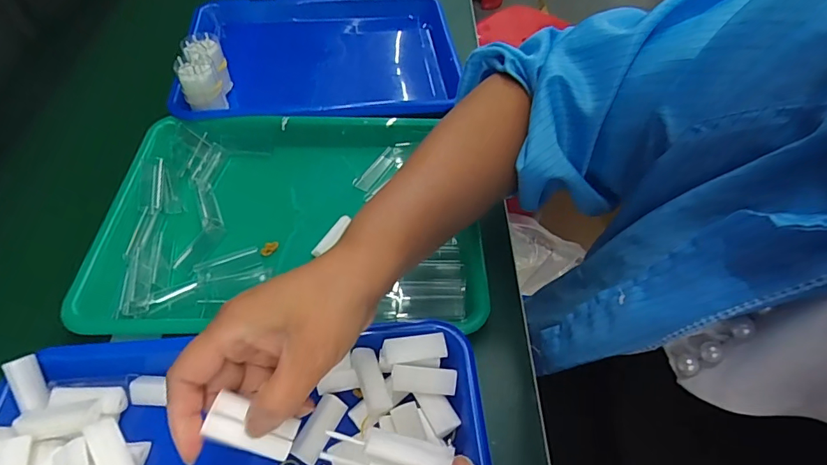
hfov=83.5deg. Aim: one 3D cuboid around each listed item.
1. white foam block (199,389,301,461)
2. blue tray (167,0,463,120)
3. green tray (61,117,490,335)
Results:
[{"bbox_3d":[-0.083,0.101,0.239,0.044,0.006,0.020,27,53,-11],"label":"white foam block"},{"bbox_3d":[-0.111,-0.214,0.604,0.324,0.071,0.245,-7,54,-7],"label":"blue tray"},{"bbox_3d":[-0.112,-0.019,0.437,0.328,0.038,0.240,-1,53,-2],"label":"green tray"}]

